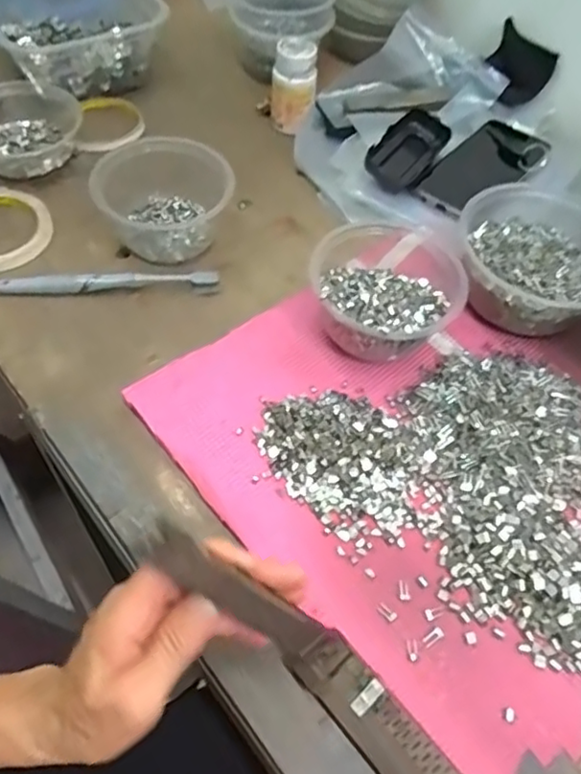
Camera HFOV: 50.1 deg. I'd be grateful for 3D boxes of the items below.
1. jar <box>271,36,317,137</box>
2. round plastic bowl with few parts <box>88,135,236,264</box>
[{"bbox_3d":[0.003,-0.310,0.634,0.044,0.073,0.044,3,57,-2],"label":"jar"},{"bbox_3d":[-0.108,-0.167,0.541,0.117,0.059,0.104,3,57,-2],"label":"round plastic bowl with few parts"}]

